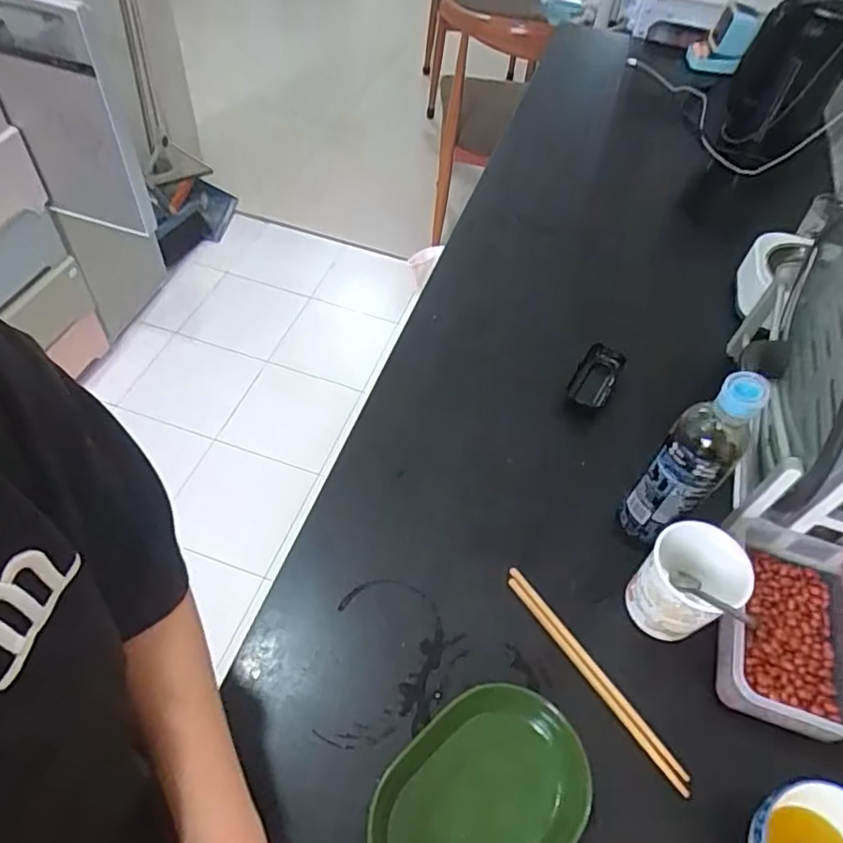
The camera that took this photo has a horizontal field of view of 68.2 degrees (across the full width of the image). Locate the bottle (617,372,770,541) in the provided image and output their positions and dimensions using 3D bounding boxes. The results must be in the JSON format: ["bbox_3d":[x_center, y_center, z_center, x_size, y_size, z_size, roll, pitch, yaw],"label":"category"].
[{"bbox_3d":[0.250,0.042,0.585,0.057,0.227,0.053,36,58,20],"label":"bottle"}]

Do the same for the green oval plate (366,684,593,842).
[{"bbox_3d":[0.047,0.314,0.512,0.189,0.036,0.136,-34,63,-26],"label":"green oval plate"}]

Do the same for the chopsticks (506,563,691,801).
[{"bbox_3d":[0.162,0.239,0.595,0.022,0.005,0.233,-29,61,-24],"label":"chopsticks"}]

